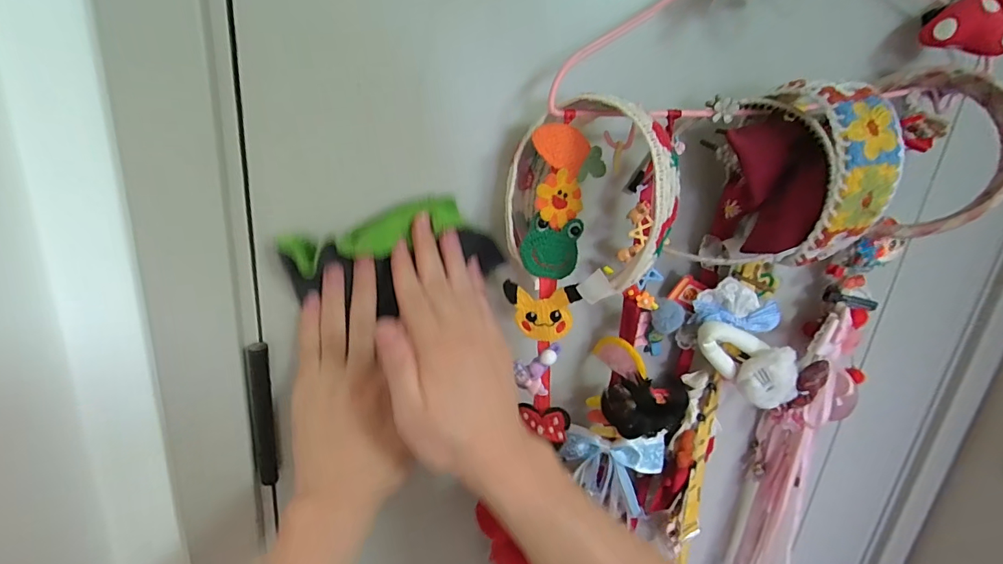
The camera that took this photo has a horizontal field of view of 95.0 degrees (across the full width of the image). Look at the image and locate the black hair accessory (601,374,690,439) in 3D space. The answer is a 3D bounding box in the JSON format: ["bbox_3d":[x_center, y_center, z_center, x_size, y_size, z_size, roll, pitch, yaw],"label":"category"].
[{"bbox_3d":[0.127,0.111,0.416,0.068,0.052,0.028,4,19,5],"label":"black hair accessory"}]

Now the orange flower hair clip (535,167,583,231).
[{"bbox_3d":[0.044,-0.062,0.344,0.039,0.041,0.005,-39,34,-15],"label":"orange flower hair clip"}]

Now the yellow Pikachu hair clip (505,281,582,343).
[{"bbox_3d":[0.032,0.024,0.367,0.058,0.051,0.017,10,20,21],"label":"yellow Pikachu hair clip"}]

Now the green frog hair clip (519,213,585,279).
[{"bbox_3d":[0.039,-0.026,0.355,0.050,0.046,0.008,-6,20,-23],"label":"green frog hair clip"}]

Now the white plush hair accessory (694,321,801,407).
[{"bbox_3d":[0.231,0.073,0.426,0.113,0.058,0.026,37,20,-4],"label":"white plush hair accessory"}]

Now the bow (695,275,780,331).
[{"bbox_3d":[0.219,0.021,0.422,0.074,0.046,0.015,2,19,-2],"label":"bow"}]

